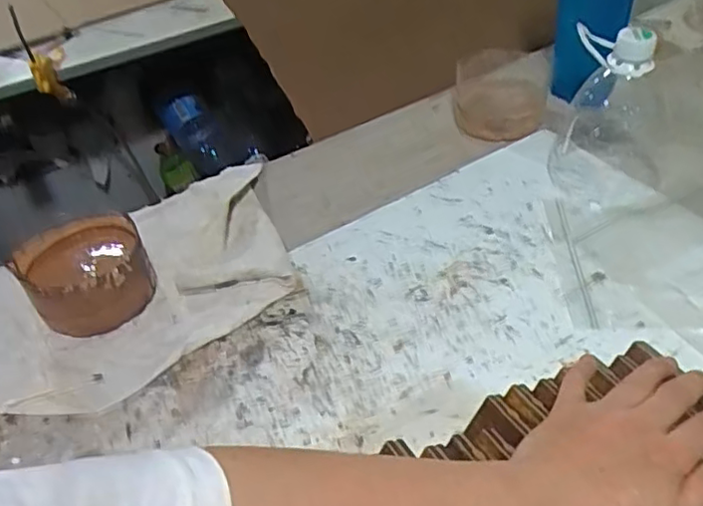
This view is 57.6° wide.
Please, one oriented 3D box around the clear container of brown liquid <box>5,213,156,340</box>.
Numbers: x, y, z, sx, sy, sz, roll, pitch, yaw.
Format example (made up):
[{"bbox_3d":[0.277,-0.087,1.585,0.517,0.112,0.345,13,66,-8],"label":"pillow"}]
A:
[{"bbox_3d":[-0.232,0.018,0.568,0.098,0.061,0.102,-4,42,4],"label":"clear container of brown liquid"}]

